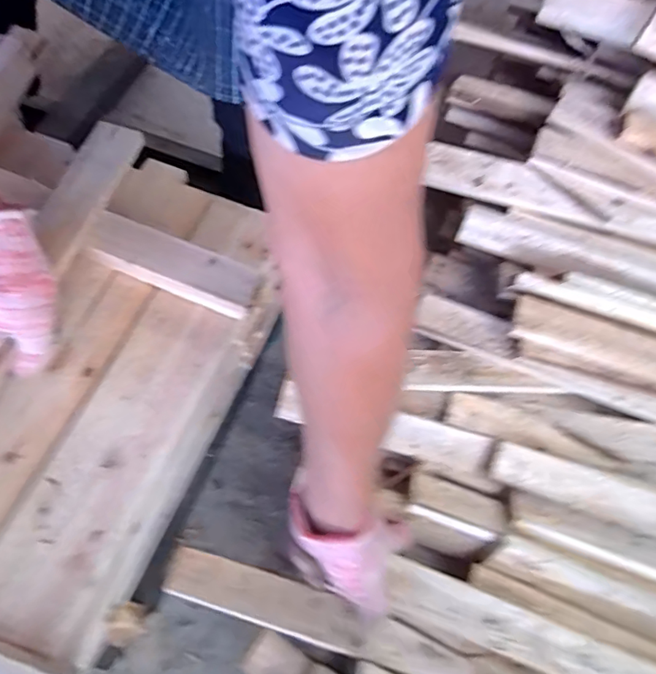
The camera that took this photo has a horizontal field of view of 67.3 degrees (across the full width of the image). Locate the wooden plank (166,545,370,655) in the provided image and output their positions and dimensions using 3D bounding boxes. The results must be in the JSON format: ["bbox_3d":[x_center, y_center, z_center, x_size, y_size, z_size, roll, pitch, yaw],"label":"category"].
[{"bbox_3d":[-0.057,0.247,0.463,0.191,0.013,0.044,17,65,5],"label":"wooden plank"}]

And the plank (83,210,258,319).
[{"bbox_3d":[-0.140,-0.066,0.452,0.157,0.028,0.045,20,65,6],"label":"plank"}]

